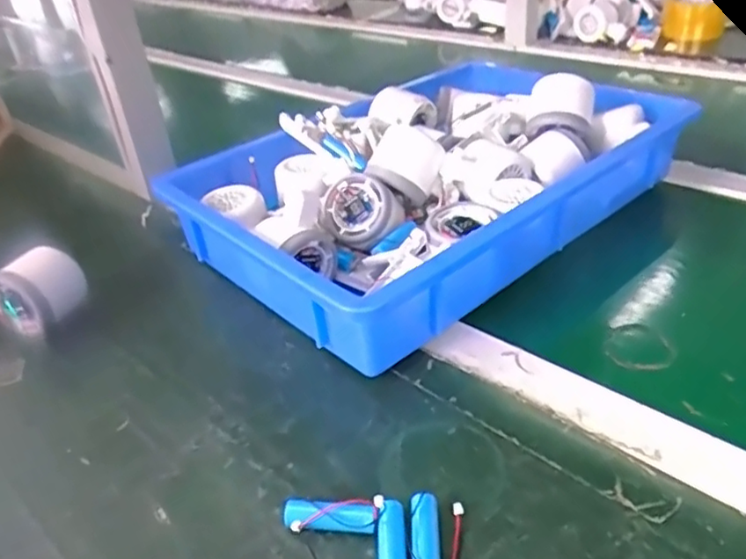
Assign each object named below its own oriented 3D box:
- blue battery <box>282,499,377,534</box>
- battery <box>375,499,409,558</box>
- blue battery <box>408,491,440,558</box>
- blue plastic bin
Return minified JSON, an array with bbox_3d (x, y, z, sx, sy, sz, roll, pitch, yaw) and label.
[{"bbox_3d":[-0.023,0.128,0.338,0.049,0.016,0.014,-1,35,9],"label":"blue battery"},{"bbox_3d":[0.010,0.136,0.320,0.016,0.015,0.047,-6,34,2],"label":"battery"},{"bbox_3d":[0.027,0.134,0.323,0.015,0.014,0.050,-4,35,5],"label":"blue battery"},{"bbox_3d":[0.055,-0.093,0.582,0.409,0.095,0.282,-31,41,-31],"label":"blue plastic bin"}]

